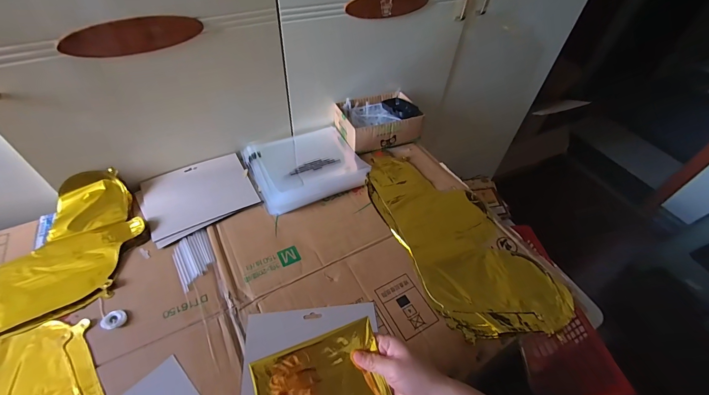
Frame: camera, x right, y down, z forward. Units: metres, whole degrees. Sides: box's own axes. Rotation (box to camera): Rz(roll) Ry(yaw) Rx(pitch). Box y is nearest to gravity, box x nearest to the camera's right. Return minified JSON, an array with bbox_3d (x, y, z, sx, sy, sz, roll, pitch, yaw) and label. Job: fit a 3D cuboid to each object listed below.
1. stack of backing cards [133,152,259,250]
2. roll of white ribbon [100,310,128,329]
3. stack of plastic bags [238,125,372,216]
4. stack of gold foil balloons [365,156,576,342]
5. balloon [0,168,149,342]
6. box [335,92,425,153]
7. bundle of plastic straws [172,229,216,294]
[{"bbox_3d":[-0.308,-0.011,0.624,0.201,0.007,0.168,-28,57,-26],"label":"stack of backing cards"},{"bbox_3d":[-0.348,0.177,0.455,0.032,0.006,0.026,-7,50,-11],"label":"roll of white ribbon"},{"bbox_3d":[-0.107,-0.082,0.690,0.231,0.025,0.217,-21,54,-21],"label":"stack of plastic bags"},{"bbox_3d":[0.178,0.065,0.600,0.217,0.011,0.431,-21,54,-22],"label":"stack of gold foil balloons"},{"bbox_3d":[-0.550,0.106,0.475,0.394,0.044,0.230,-23,55,-23],"label":"balloon"},{"bbox_3d":[0.056,-0.189,0.766,0.184,0.077,0.138,-15,52,-17],"label":"box"},{"bbox_3d":[-0.271,0.102,0.534,0.060,0.004,0.101,-22,54,-23],"label":"bundle of plastic straws"}]

